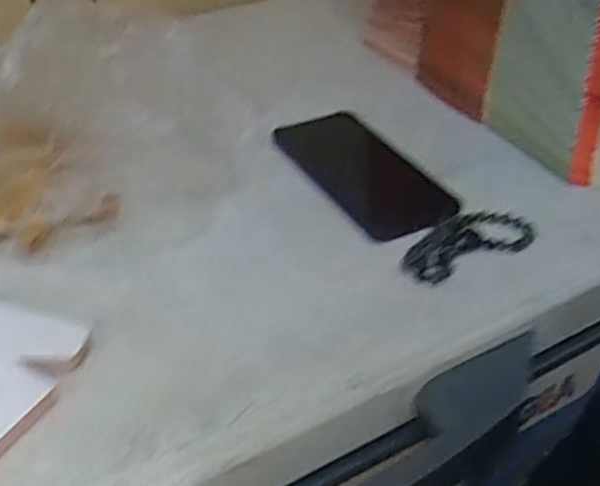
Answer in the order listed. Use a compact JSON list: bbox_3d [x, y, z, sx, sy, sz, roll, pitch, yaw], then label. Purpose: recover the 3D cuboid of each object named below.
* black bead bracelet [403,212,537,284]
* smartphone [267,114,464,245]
[{"bbox_3d":[0.114,-0.001,0.494,0.101,0.004,0.051,-25,43,-29],"label":"black bead bracelet"},{"bbox_3d":[0.046,-0.060,0.572,0.085,0.015,0.179,-20,40,-24],"label":"smartphone"}]

